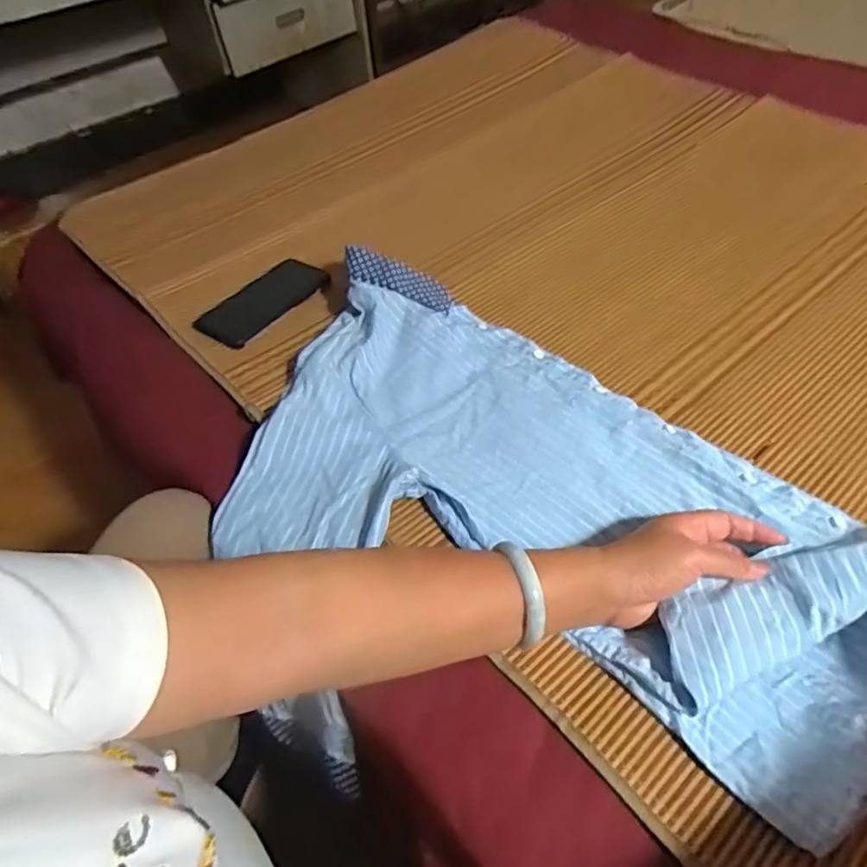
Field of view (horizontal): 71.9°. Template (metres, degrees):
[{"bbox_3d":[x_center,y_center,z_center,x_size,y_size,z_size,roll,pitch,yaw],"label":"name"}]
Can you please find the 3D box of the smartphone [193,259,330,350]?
[{"bbox_3d":[-0.207,-0.166,0.741,0.081,0.011,0.163,30,58,25],"label":"smartphone"}]

